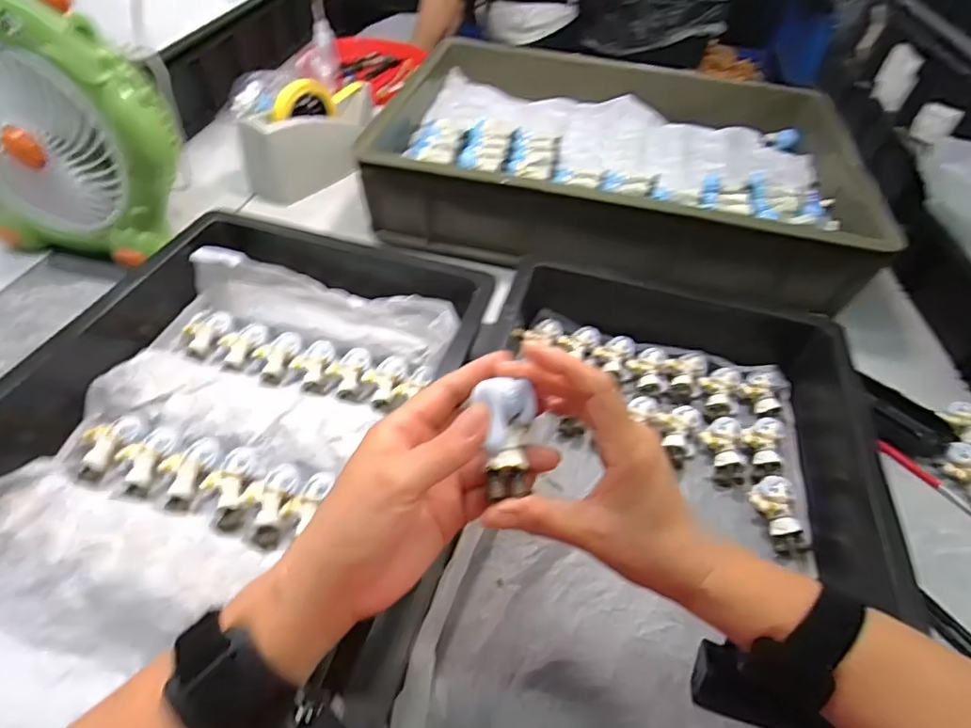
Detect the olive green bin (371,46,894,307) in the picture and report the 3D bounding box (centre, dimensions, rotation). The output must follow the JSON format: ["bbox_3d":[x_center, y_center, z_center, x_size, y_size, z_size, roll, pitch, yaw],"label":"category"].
[{"bbox_3d":[0.156,-0.284,0.697,0.561,0.096,0.429,8,48,2],"label":"olive green bin"}]

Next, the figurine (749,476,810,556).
[{"bbox_3d":[0.238,0.125,0.436,0.031,0.022,0.063,-5,64,-9],"label":"figurine"}]

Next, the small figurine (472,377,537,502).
[{"bbox_3d":[0.006,0.036,0.273,0.027,0.057,0.033,2,-4,41],"label":"small figurine"}]

